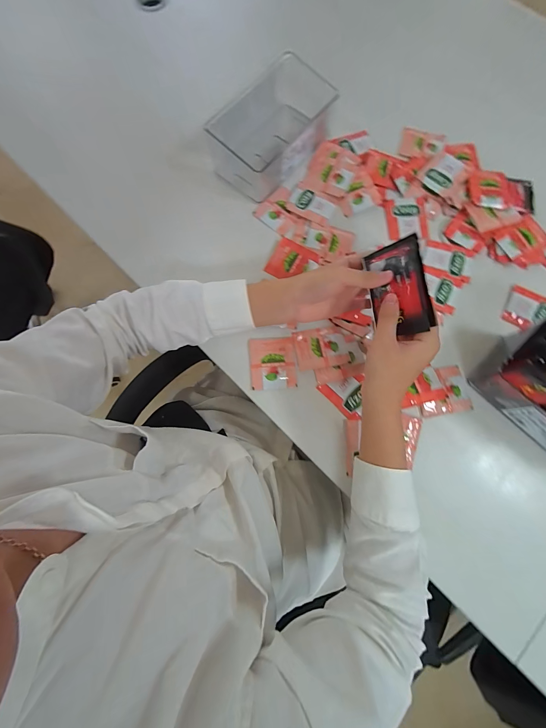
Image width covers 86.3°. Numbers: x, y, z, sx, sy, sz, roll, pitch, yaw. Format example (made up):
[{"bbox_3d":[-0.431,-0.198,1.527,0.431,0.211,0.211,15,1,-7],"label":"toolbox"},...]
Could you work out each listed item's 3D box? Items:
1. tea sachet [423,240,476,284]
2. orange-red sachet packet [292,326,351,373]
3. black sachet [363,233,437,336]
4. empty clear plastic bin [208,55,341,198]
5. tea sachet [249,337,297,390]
[{"bbox_3d":[0.278,-0.162,0.462,0.074,0.004,0.057,15,77,4],"label":"tea sachet"},{"bbox_3d":[0.071,-0.025,0.428,0.075,0.007,0.061,-10,77,-2],"label":"orange-red sachet packet"},{"bbox_3d":[0.140,-0.083,0.331,0.009,0.064,0.101,-17,94,-39],"label":"black sachet"},{"bbox_3d":[-0.002,-0.384,0.473,0.127,0.082,0.190,40,79,8],"label":"empty clear plastic bin"},{"bbox_3d":[0.000,-0.002,0.425,0.065,0.005,0.076,-5,77,0],"label":"tea sachet"}]

